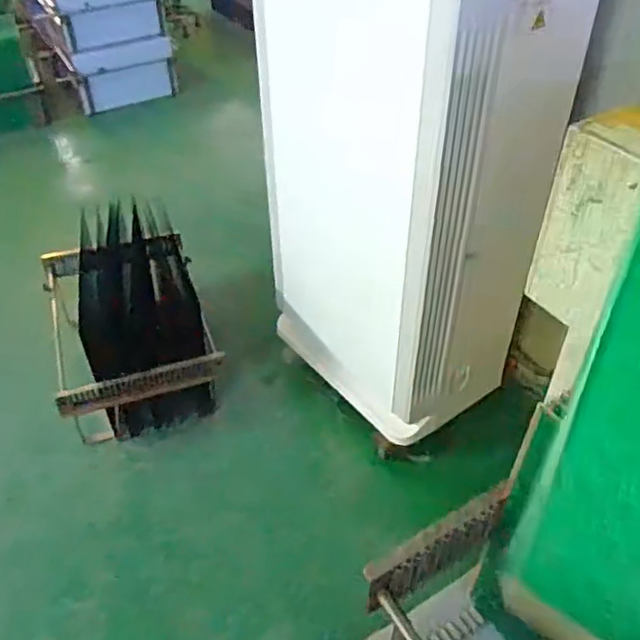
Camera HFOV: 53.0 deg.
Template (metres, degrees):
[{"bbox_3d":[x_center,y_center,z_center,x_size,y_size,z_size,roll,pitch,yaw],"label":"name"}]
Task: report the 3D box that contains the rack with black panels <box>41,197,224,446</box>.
[{"bbox_3d":[-0.555,0.019,1.871,0.429,0.432,0.533,-14,44,-14],"label":"rack with black panels"}]

